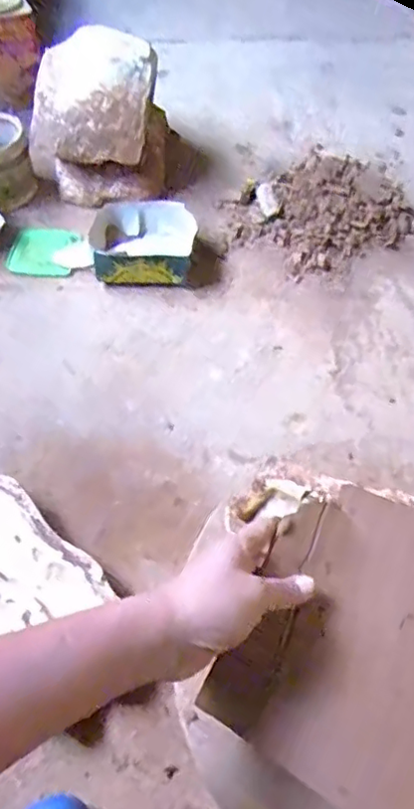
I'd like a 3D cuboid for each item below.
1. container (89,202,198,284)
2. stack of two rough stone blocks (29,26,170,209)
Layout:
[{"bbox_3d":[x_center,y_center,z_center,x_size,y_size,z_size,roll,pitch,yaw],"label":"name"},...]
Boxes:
[{"bbox_3d":[-0.137,-0.339,1.220,0.226,0.079,0.204,-3,52,-5],"label":"container"},{"bbox_3d":[-0.234,-0.624,1.312,0.307,0.296,0.235,-5,52,-6],"label":"stack of two rough stone blocks"}]

